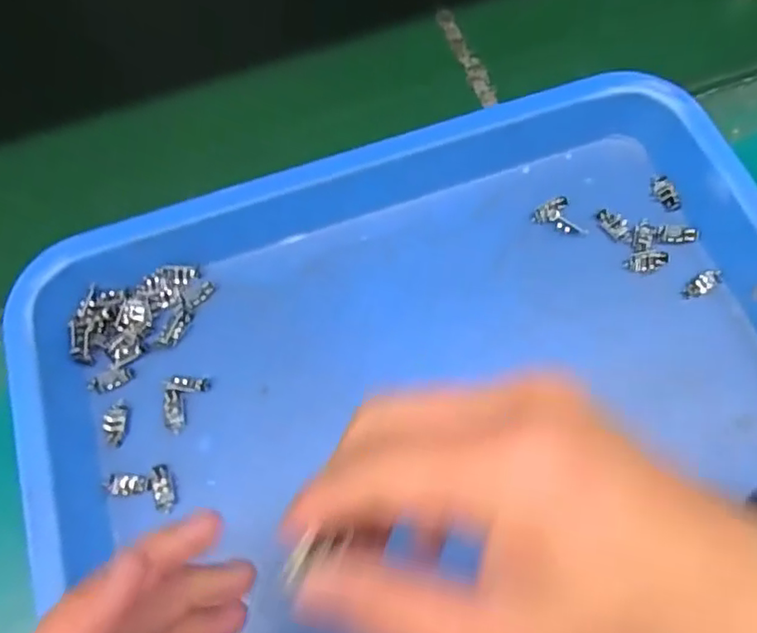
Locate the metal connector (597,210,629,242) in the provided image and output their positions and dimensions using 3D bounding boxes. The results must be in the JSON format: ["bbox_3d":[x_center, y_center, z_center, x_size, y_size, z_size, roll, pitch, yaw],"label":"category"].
[{"bbox_3d":[0.148,-0.059,0.378,0.015,0.004,0.023,-34,70,-11],"label":"metal connector"}]

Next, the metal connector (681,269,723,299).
[{"bbox_3d":[0.195,-0.020,0.361,0.027,0.004,0.011,-29,68,-10],"label":"metal connector"}]

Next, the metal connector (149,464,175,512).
[{"bbox_3d":[-0.119,0.094,0.331,0.011,0.007,0.025,-23,69,-7],"label":"metal connector"}]

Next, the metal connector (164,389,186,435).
[{"bbox_3d":[-0.117,0.055,0.346,0.011,0.004,0.025,-10,79,-1],"label":"metal connector"}]

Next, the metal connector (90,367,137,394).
[{"bbox_3d":[-0.158,0.037,0.357,0.026,0.006,0.011,-15,68,-4],"label":"metal connector"}]

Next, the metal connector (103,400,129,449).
[{"bbox_3d":[-0.151,0.061,0.345,0.011,0.006,0.027,-2,68,2],"label":"metal connector"}]

